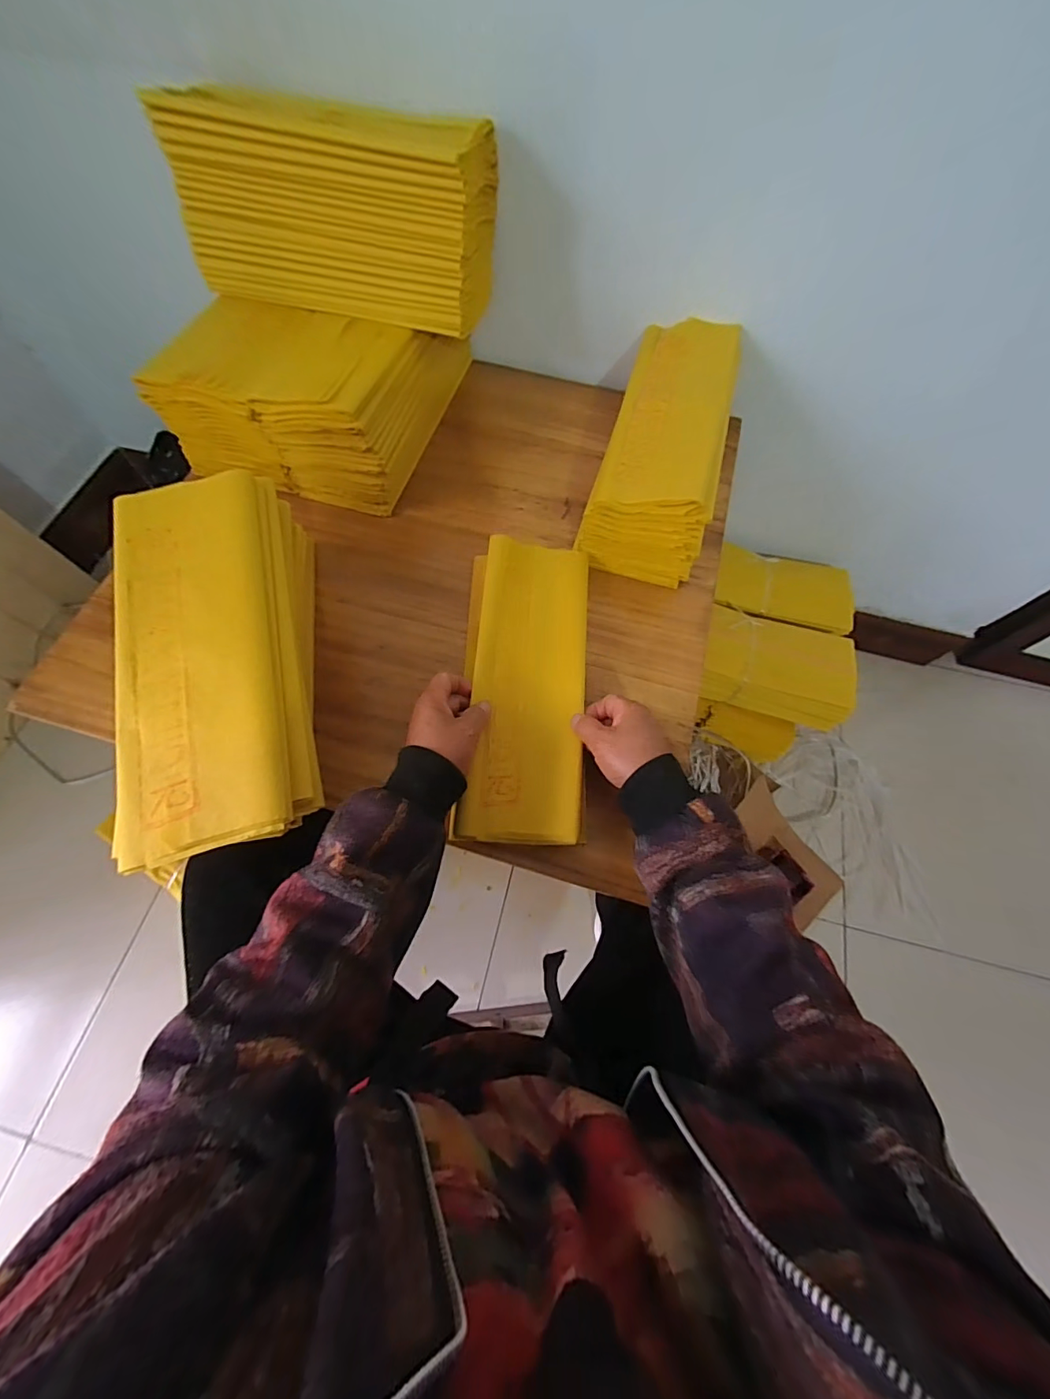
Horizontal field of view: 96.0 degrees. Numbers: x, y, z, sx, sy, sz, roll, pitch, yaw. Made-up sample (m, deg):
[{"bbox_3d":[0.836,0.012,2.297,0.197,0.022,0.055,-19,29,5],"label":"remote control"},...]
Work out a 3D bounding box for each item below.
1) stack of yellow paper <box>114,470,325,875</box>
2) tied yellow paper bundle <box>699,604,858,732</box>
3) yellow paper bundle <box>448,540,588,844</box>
[{"bbox_3d":[-0.258,-0.024,0.423,0.139,0.141,0.330,-14,69,-7],"label":"stack of yellow paper"},{"bbox_3d":[0.400,-0.057,0.770,0.237,0.069,0.148,15,68,5],"label":"tied yellow paper bundle"},{"bbox_3d":[0.003,-0.022,0.474,0.119,0.043,0.313,1,68,-1],"label":"yellow paper bundle"}]

